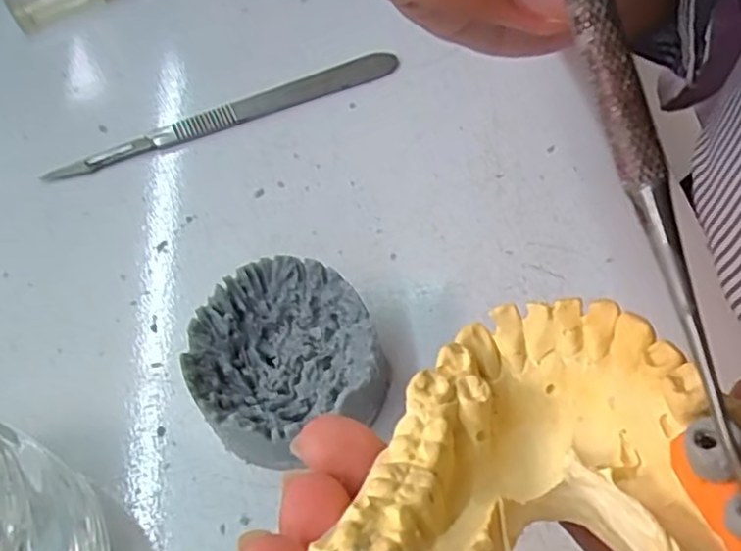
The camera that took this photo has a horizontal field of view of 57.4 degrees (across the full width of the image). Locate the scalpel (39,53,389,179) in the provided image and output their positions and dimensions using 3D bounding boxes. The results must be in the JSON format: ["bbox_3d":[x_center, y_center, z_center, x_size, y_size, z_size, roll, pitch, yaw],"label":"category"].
[{"bbox_3d":[-0.054,-0.062,0.261,0.138,0.005,0.013,-23,58,-9],"label":"scalpel"}]

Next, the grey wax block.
[{"bbox_3d":[-0.024,0.023,0.187,0.049,0.028,0.047,-30,59,-15],"label":"grey wax block"}]

